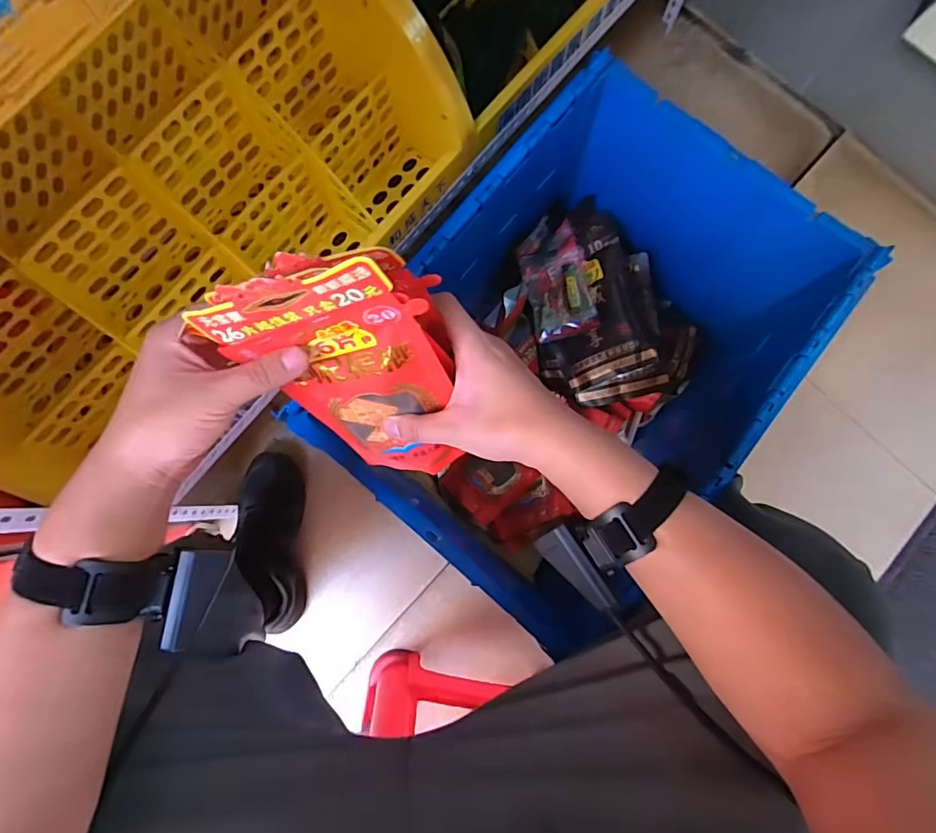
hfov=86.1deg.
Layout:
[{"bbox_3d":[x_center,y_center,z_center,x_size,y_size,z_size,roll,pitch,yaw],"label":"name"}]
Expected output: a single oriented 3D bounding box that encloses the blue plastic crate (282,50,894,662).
[{"bbox_3d":[0.143,-0.074,0.697,0.417,0.323,0.589,36,85,2],"label":"blue plastic crate"}]

